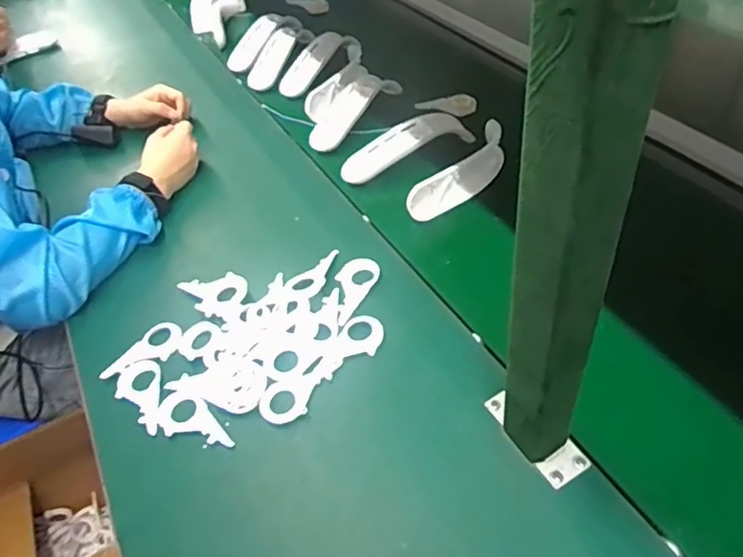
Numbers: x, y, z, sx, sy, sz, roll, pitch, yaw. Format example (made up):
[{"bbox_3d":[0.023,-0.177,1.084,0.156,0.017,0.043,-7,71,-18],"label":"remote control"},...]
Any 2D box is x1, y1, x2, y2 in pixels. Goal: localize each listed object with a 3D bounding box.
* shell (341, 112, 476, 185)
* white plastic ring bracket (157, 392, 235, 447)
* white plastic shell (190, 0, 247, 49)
[{"bbox_3d":[0.044,-0.189,0.825,0.184,0.033,0.063,-25,48,4],"label":"shell"},{"bbox_3d":[-0.173,0.141,0.576,0.089,0.005,0.046,5,49,15],"label":"white plastic ring bracket"},{"bbox_3d":[-0.327,-0.563,1.233,0.127,0.053,0.212,-18,47,-5],"label":"white plastic shell"}]

